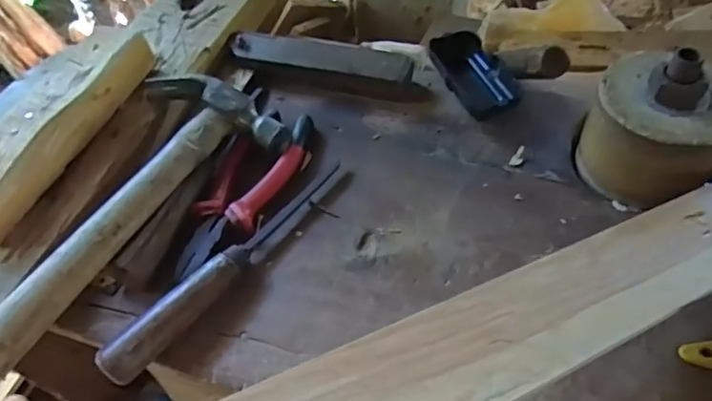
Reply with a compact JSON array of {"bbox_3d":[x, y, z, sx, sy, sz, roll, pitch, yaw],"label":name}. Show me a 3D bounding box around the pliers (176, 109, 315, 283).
[{"bbox_3d":[-0.091,-0.010,0.458,0.065,0.018,0.182,11,55,12],"label":"pliers"}]

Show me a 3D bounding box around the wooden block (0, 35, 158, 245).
[{"bbox_3d":[-0.252,-0.064,0.448,0.051,0.041,0.213,15,56,14],"label":"wooden block"}]

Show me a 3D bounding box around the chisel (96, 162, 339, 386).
[{"bbox_3d":[-0.093,0.043,0.413,0.022,0.027,0.230,30,61,24],"label":"chisel"}]

